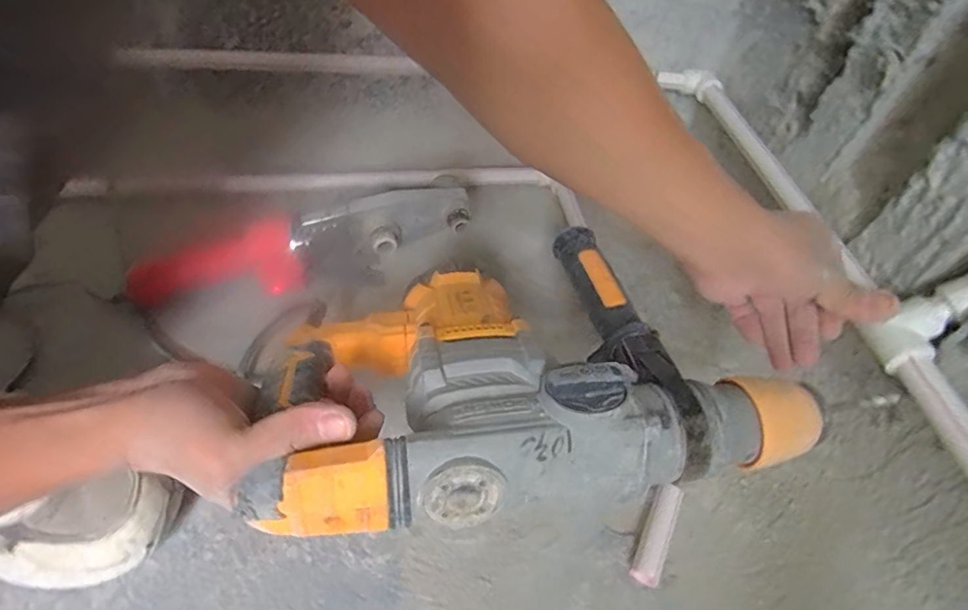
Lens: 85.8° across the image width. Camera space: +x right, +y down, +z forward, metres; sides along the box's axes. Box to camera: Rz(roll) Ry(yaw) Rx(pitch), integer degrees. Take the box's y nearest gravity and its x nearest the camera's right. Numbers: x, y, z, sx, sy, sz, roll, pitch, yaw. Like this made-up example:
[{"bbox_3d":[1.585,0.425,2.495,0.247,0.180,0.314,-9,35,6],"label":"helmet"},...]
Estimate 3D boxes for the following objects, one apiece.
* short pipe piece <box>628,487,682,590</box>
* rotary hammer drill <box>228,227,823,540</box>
[{"bbox_3d":[0.134,0.179,0.407,0.020,0.022,0.076,22,51,16],"label":"short pipe piece"},{"bbox_3d":[0.021,0.032,0.355,0.318,0.082,0.215,-9,50,-10],"label":"rotary hammer drill"}]

